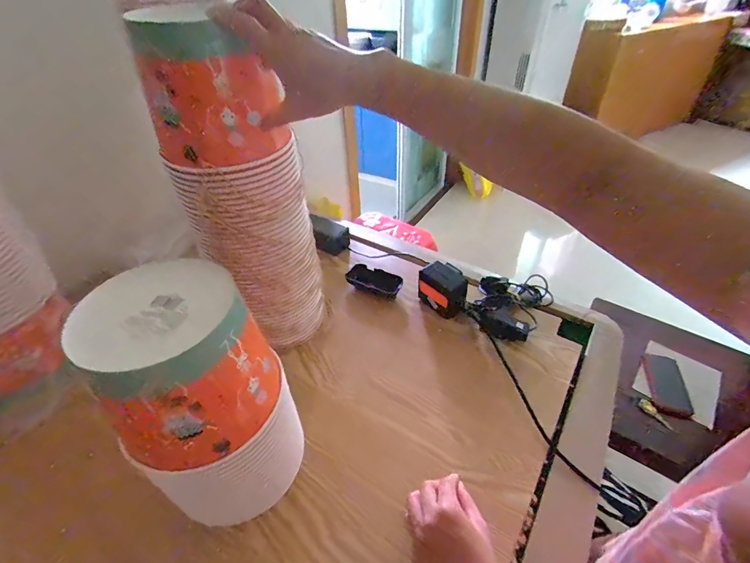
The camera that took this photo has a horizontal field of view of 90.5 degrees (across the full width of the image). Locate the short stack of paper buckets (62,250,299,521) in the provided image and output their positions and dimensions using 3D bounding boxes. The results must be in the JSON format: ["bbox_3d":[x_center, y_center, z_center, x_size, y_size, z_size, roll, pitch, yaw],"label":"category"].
[{"bbox_3d":[-0.158,0.128,0.382,0.152,0.278,0.151,-30,51,-27],"label":"short stack of paper buckets"}]

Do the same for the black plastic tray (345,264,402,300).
[{"bbox_3d":[-0.001,-0.003,0.710,0.102,0.015,0.056,17,46,17],"label":"black plastic tray"}]

